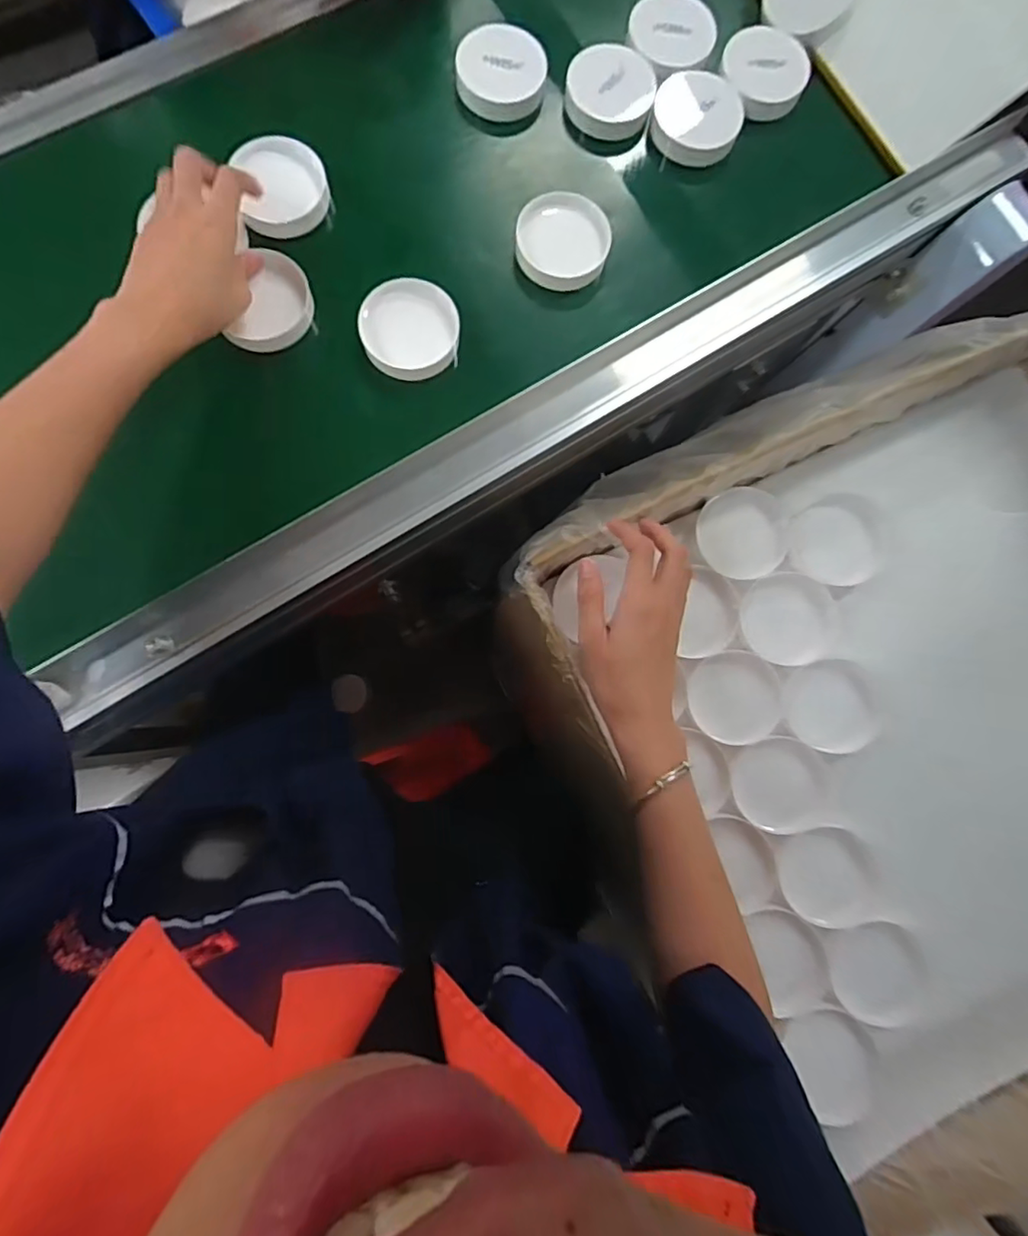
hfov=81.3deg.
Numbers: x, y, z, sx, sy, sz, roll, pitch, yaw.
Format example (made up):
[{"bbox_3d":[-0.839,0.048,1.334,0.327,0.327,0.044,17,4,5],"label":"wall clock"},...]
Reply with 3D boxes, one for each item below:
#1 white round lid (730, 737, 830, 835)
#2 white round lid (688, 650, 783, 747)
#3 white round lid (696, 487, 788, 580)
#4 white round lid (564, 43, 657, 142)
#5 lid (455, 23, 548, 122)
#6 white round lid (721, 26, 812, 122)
[{"bbox_3d":[0.219,0.136,0.489,0.075,0.009,0.074,1,82,-4],"label":"white round lid"},{"bbox_3d":[0.184,0.066,0.497,0.070,0.014,0.075,1,82,-4],"label":"white round lid"},{"bbox_3d":[0.194,-0.071,0.506,0.074,0.013,0.072,7,81,-3],"label":"white round lid"},{"bbox_3d":[0.085,-0.463,0.527,0.075,0.022,0.075,1,82,-4],"label":"white round lid"},{"bbox_3d":[-0.010,-0.480,0.528,0.076,0.021,0.076,1,82,-4],"label":"lid"},{"bbox_3d":[0.223,-0.485,0.529,0.077,0.012,0.078,1,82,-4],"label":"white round lid"}]

